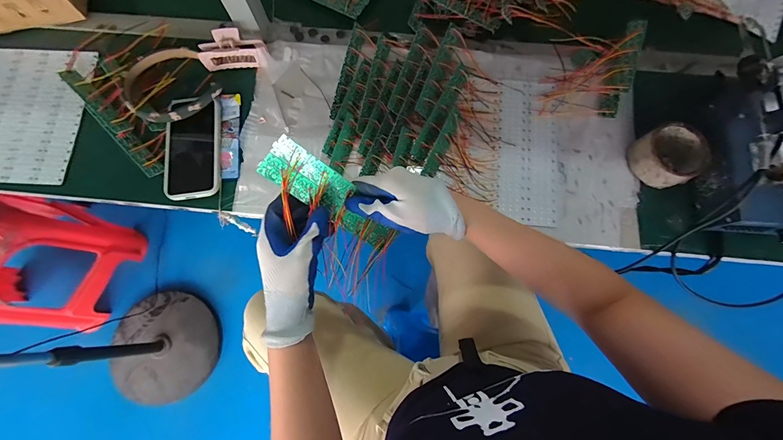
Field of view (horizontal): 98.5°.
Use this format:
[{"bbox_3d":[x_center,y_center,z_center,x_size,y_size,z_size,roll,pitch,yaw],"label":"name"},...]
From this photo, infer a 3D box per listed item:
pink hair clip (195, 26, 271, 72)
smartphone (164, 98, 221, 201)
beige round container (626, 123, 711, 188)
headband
[{"bbox_3d":[-0.256,-0.275,0.549,0.107,0.047,0.043,-1,77,1],"label":"pink hair clip"},{"bbox_3d":[-0.309,-0.107,0.524,0.085,0.016,0.154,-9,77,-1],"label":"smartphone"},{"bbox_3d":[0.409,-0.094,0.499,0.083,0.046,0.086,-41,80,-8],"label":"beige round container"},{"bbox_3d":[-0.353,-0.213,0.540,0.128,0.039,0.137,0,77,1],"label":"headband"}]

